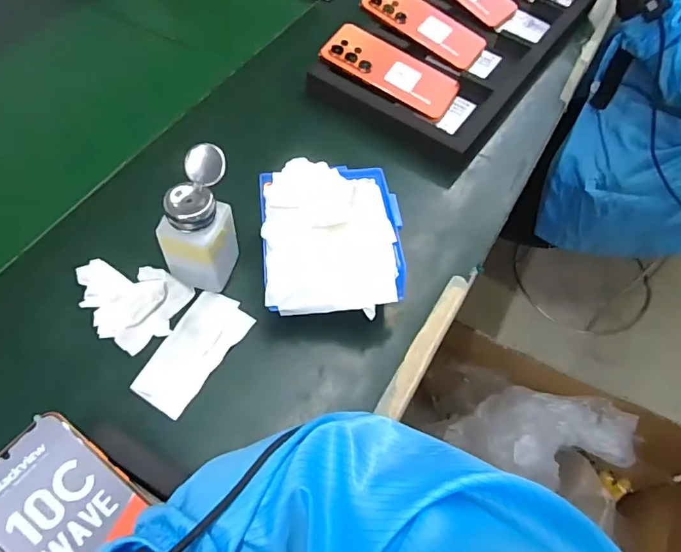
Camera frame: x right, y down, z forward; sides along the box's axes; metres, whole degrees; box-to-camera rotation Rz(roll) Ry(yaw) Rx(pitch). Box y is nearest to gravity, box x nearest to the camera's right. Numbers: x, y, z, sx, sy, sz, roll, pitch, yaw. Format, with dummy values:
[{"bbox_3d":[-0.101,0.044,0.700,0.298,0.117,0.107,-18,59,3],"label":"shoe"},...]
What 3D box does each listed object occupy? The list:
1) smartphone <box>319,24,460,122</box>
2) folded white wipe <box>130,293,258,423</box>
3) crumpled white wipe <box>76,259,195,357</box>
[{"bbox_3d":[0.065,-0.259,0.606,0.169,0.010,0.076,30,72,1],"label":"smartphone"},{"bbox_3d":[-0.131,0.066,0.435,0.057,0.007,0.113,27,61,14],"label":"folded white wipe"},{"bbox_3d":[-0.201,0.019,0.447,0.106,0.018,0.077,24,61,12],"label":"crumpled white wipe"}]

